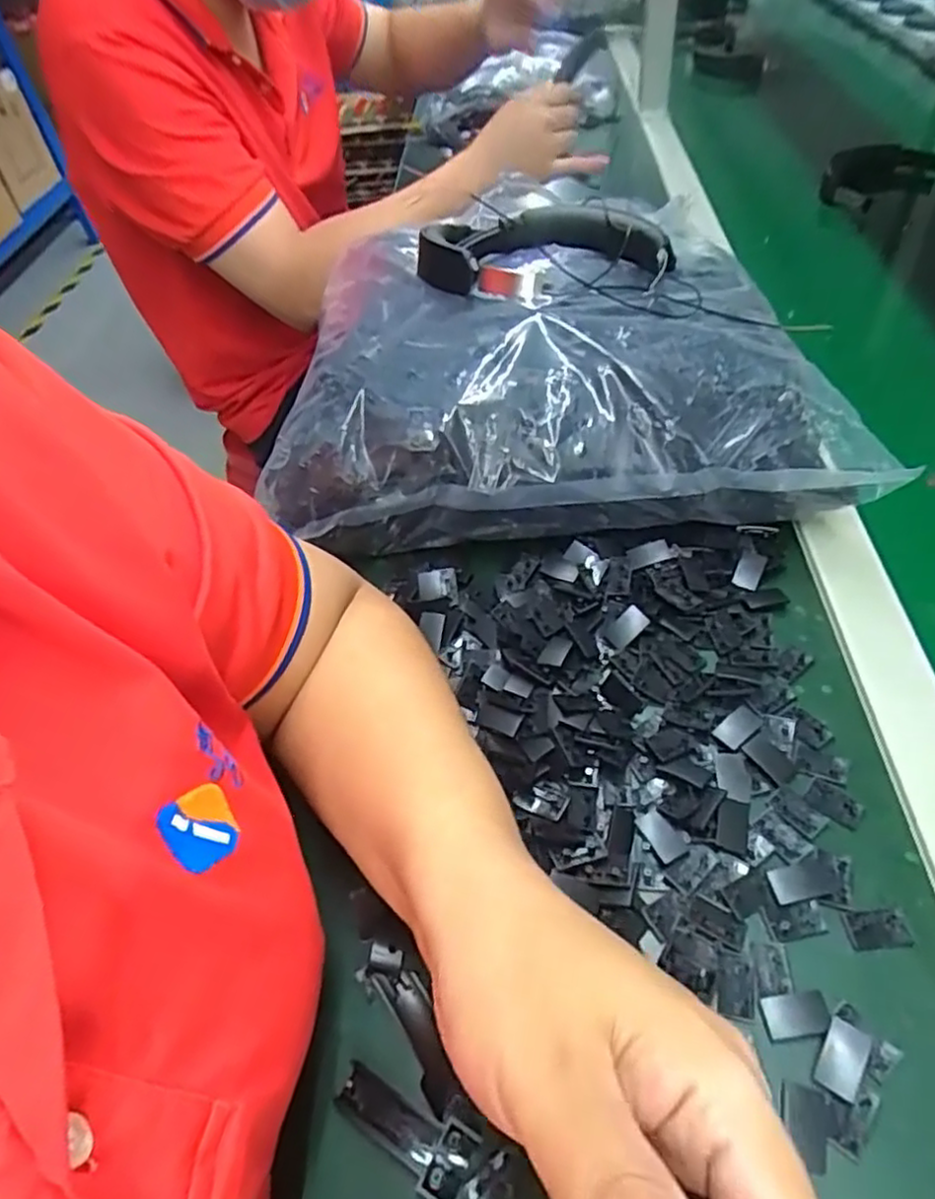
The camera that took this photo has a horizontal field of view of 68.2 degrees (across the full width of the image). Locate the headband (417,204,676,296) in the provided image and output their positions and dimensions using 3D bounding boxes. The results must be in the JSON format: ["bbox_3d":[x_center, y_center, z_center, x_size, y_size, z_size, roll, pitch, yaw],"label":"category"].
[{"bbox_3d":[0.045,-0.251,0.481,0.158,0.033,0.126,-9,49,1],"label":"headband"}]

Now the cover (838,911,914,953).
[{"bbox_3d":[0.181,0.145,0.303,0.027,0.004,0.015,-3,49,3],"label":"cover"}]

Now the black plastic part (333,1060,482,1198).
[{"bbox_3d":[-0.027,0.214,0.277,0.059,0.015,0.026,19,54,21],"label":"black plastic part"}]

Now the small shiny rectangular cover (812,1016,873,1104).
[{"bbox_3d":[0.149,0.183,0.274,0.016,0.005,0.026,25,56,24],"label":"small shiny rectangular cover"}]

